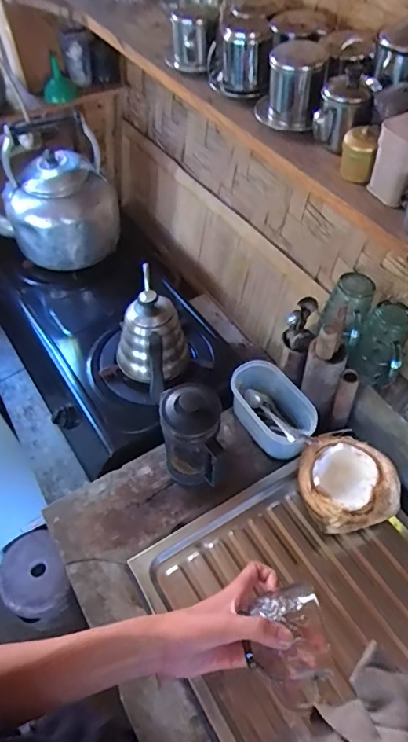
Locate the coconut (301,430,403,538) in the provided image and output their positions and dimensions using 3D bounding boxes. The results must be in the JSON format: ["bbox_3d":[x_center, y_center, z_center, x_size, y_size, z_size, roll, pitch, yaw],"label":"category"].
[{"bbox_3d":[0.216,0.168,0.733,0.132,0.109,0.148,-9,53,-5],"label":"coconut"}]

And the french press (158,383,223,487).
[{"bbox_3d":[-0.020,0.099,0.746,0.083,0.179,0.094,-7,53,-4],"label":"french press"}]

